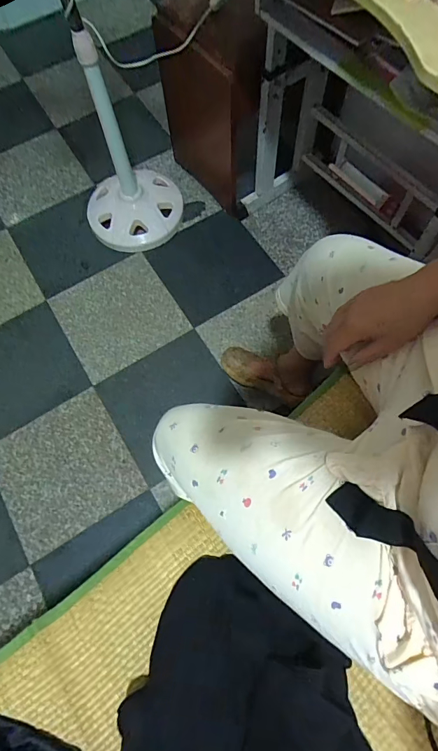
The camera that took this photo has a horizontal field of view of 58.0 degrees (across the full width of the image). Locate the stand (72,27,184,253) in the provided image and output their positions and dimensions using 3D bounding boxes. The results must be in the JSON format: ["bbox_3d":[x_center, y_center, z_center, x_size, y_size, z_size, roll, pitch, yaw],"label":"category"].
[{"bbox_3d":[-0.243,-0.550,0.963,0.269,0.454,0.236,-18,71,-5],"label":"stand"}]

